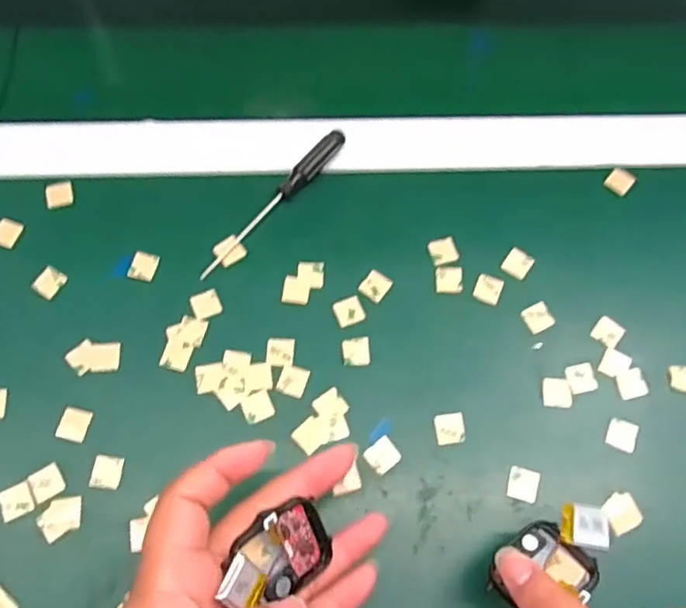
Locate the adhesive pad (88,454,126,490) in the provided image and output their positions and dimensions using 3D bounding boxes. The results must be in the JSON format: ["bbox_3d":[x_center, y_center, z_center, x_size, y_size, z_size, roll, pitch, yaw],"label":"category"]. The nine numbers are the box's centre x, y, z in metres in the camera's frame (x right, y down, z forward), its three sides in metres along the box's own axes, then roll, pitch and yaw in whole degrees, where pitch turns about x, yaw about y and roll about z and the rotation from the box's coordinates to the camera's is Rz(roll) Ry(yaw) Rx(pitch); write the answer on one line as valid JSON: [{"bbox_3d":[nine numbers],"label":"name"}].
[{"bbox_3d":[-0.126,0.089,0.326,0.016,0.004,0.017,5,66,0],"label":"adhesive pad"}]

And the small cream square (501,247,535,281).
[{"bbox_3d":[0.110,-0.026,0.386,0.016,0.004,0.018,35,69,12],"label":"small cream square"}]

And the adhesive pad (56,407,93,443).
[{"bbox_3d":[-0.147,0.066,0.336,0.016,0.004,0.017,11,66,2],"label":"adhesive pad"}]

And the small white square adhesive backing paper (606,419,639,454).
[{"bbox_3d":[0.157,0.073,0.345,0.015,0.004,0.017,21,67,7],"label":"small white square adhesive backing paper"}]

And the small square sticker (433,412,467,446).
[{"bbox_3d":[0.060,0.069,0.342,0.016,0.004,0.017,-7,67,-5],"label":"small square sticker"}]

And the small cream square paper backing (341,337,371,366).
[{"bbox_3d":[0.008,0.027,0.357,0.016,0.004,0.017,-2,66,-3],"label":"small cream square paper backing"}]

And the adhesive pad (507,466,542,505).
[{"bbox_3d":[0.098,0.097,0.332,0.016,0.004,0.018,16,67,5],"label":"adhesive pad"}]

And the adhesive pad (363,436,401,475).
[{"bbox_3d":[0.022,0.082,0.334,0.017,0.004,0.015,-35,72,-16],"label":"adhesive pad"}]

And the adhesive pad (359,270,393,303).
[{"bbox_3d":[0.020,-0.012,0.374,0.016,0.004,0.018,34,69,12],"label":"adhesive pad"}]

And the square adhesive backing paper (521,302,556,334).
[{"bbox_3d":[0.119,0.008,0.371,0.018,0.004,0.016,-26,70,-13],"label":"square adhesive backing paper"}]

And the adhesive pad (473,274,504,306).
[{"bbox_3d":[0.090,-0.010,0.378,0.016,0.004,0.018,22,67,7],"label":"adhesive pad"}]

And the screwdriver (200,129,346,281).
[{"bbox_3d":[-0.042,-0.066,0.389,0.012,0.011,0.132,38,70,13],"label":"screwdriver"}]

